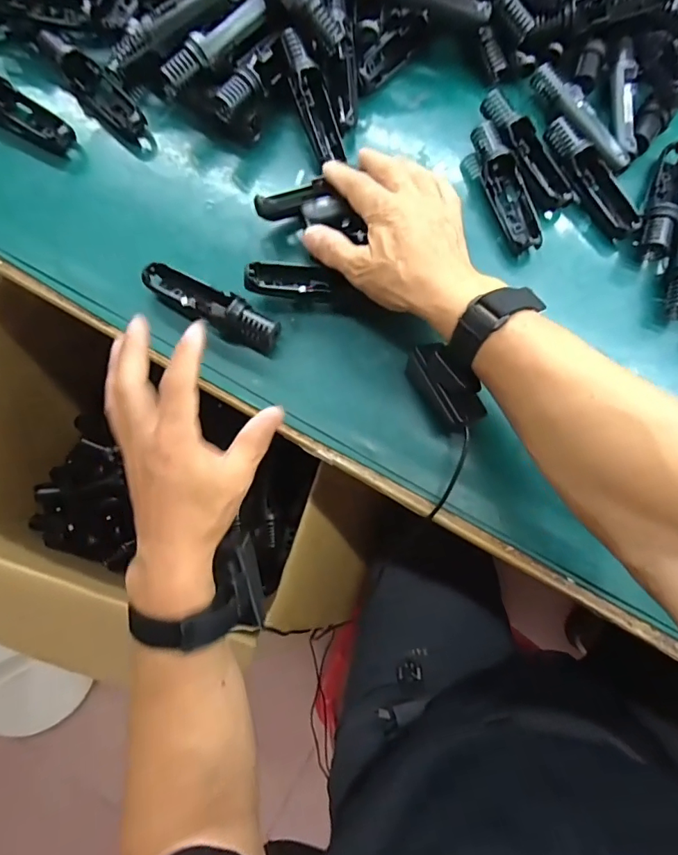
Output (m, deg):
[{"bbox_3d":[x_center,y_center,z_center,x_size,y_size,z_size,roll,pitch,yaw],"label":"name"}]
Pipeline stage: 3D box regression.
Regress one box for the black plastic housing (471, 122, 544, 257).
[{"bbox_3d":[0.151,-0.215,0.418,0.034,0.021,0.119,-19,79,-5],"label":"black plastic housing"}]

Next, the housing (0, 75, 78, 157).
[{"bbox_3d":[-0.296,-0.289,0.426,0.129,0.033,0.035,35,80,6],"label":"housing"}]

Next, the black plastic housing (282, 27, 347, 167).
[{"bbox_3d":[-0.023,-0.293,0.419,0.031,0.021,0.107,-22,103,-5],"label":"black plastic housing"}]

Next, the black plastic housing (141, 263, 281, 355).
[{"bbox_3d":[-0.105,-0.099,0.391,0.121,0.032,0.033,25,79,4],"label":"black plastic housing"}]

